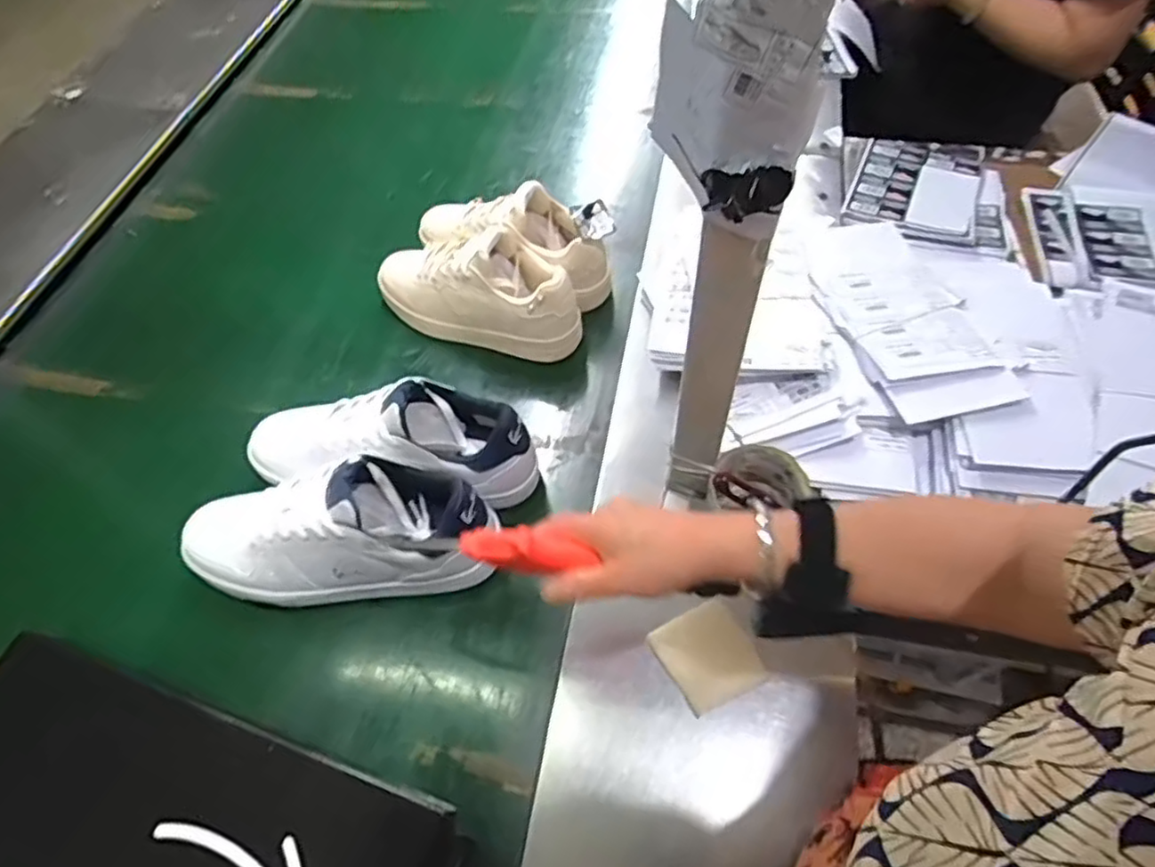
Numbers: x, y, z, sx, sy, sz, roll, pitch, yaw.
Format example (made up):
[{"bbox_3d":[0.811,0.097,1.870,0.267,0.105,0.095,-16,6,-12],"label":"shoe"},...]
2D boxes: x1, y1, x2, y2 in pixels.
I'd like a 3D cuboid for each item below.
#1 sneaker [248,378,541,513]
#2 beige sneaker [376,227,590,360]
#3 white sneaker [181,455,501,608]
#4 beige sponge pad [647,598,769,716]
[{"bbox_3d":[-0.183,0.005,0.664,0.281,0.122,0.088,6,57,7],"label":"sneaker"},{"bbox_3d":[-0.120,-0.172,0.790,0.247,0.110,0.098,21,60,16],"label":"beige sneaker"},{"bbox_3d":[-0.215,0.087,0.607,0.276,0.114,0.095,-5,56,0],"label":"white sneaker"},{"bbox_3d":[0.107,0.179,0.557,0.072,0.023,0.072,-24,58,-12],"label":"beige sponge pad"}]

